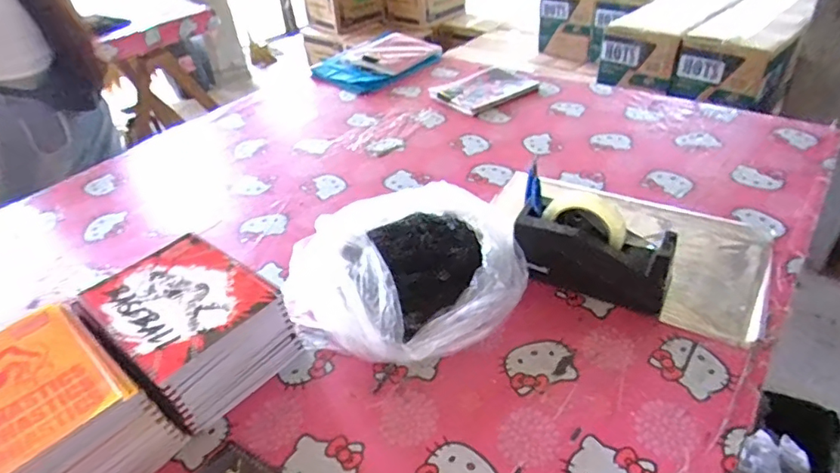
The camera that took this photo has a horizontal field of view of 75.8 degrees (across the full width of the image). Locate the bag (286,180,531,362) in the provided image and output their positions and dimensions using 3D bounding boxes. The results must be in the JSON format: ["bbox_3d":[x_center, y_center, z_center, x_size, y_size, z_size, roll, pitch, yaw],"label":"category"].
[{"bbox_3d":[-0.021,0.049,0.726,0.304,0.091,0.249,-19,40,-17],"label":"bag"}]

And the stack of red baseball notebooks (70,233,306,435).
[{"bbox_3d":[-0.275,0.114,0.651,0.191,0.119,0.161,23,46,32],"label":"stack of red baseball notebooks"}]

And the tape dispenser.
[{"bbox_3d":[0.226,0.012,0.715,0.201,0.128,0.075,17,43,26],"label":"tape dispenser"}]

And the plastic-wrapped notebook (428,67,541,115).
[{"bbox_3d":[0.142,-0.351,1.272,0.232,0.016,0.182,-27,43,-25],"label":"plastic-wrapped notebook"}]

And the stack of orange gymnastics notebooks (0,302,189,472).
[{"bbox_3d":[-0.390,0.196,0.560,0.212,0.121,0.169,23,46,31],"label":"stack of orange gymnastics notebooks"}]

